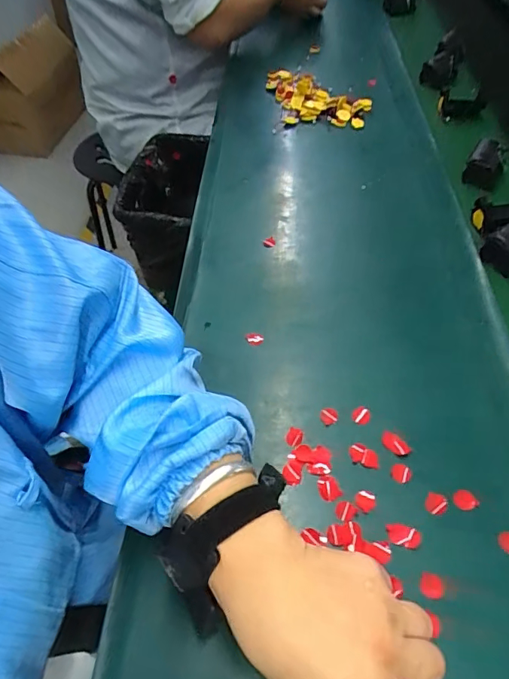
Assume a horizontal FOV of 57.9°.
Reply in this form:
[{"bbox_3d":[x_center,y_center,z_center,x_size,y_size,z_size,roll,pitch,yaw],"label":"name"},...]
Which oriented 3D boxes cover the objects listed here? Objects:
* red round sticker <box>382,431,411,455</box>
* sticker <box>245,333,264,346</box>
[{"bbox_3d":[0.125,0.092,0.408,0.015,0.004,0.026,-34,57,-23],"label":"red round sticker"},{"bbox_3d":[0.000,-0.001,0.487,0.017,0.004,0.017,-1,51,1],"label":"sticker"}]

